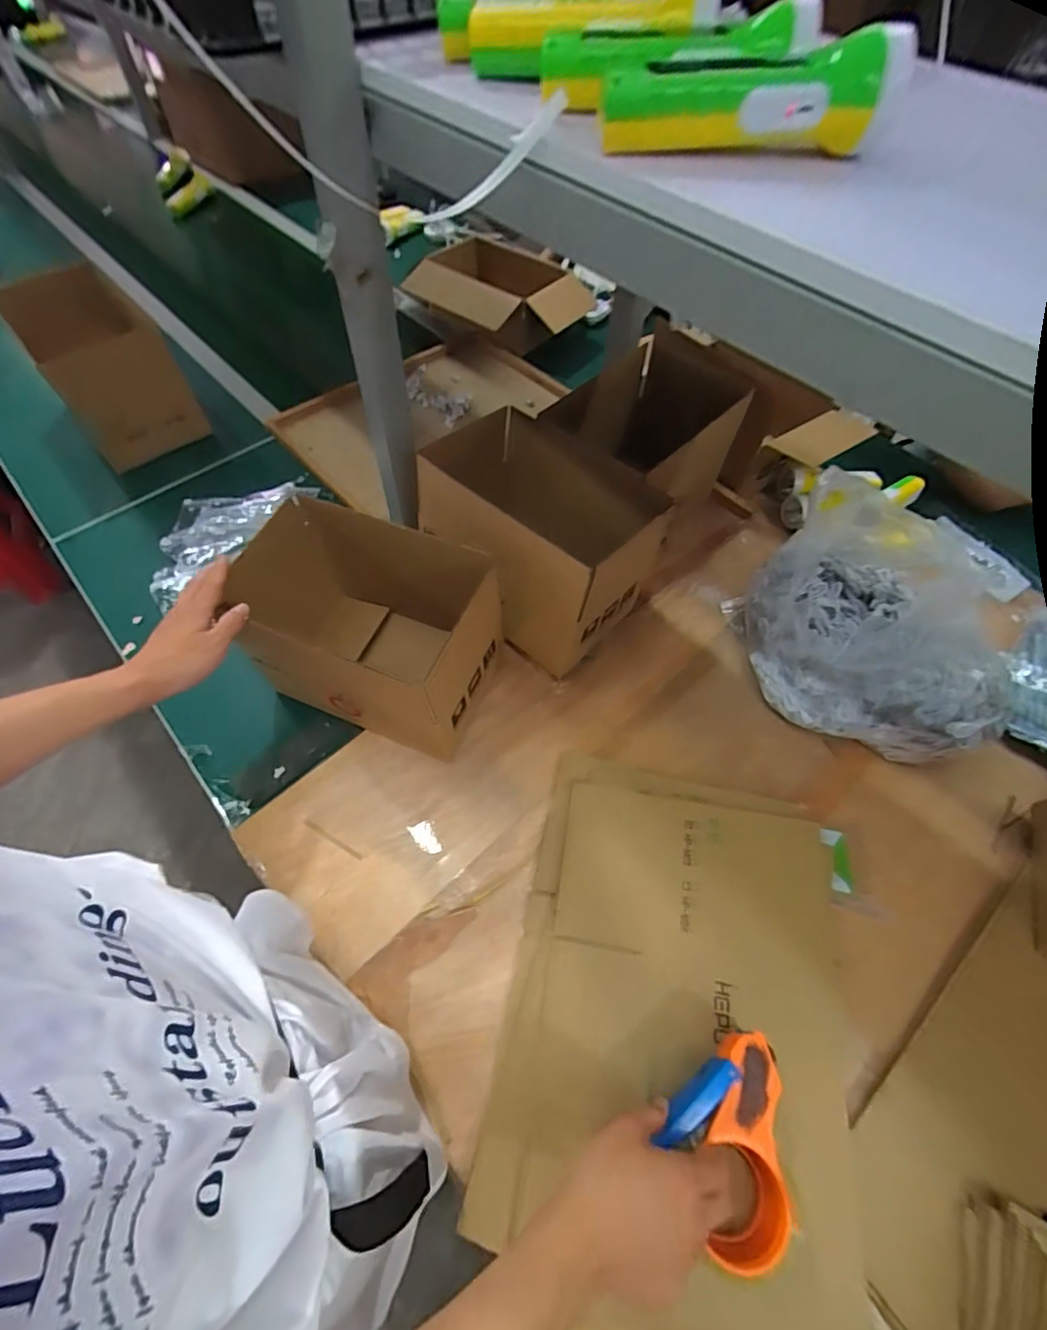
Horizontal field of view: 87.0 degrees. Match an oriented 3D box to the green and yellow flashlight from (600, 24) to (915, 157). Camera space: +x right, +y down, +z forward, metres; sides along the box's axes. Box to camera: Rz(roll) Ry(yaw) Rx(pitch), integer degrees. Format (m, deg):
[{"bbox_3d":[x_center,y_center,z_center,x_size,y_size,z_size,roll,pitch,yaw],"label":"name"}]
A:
[{"bbox_3d":[0.134,-0.339,0.329,0.169,0.042,0.043,4,58,2],"label":"green and yellow flashlight"}]

